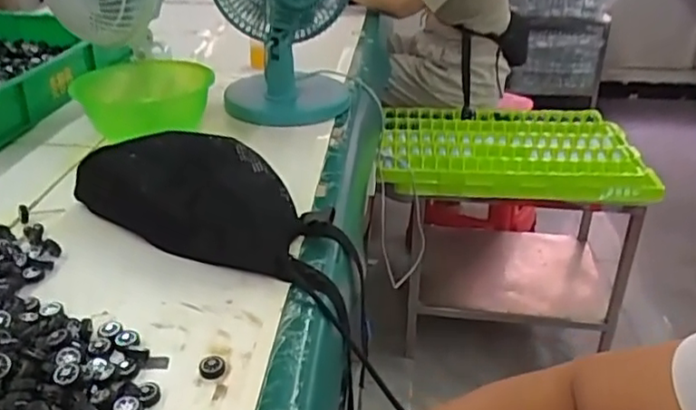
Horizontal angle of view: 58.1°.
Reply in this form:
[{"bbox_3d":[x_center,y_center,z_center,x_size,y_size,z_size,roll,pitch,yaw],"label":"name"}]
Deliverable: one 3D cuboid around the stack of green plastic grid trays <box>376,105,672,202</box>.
[{"bbox_3d":[0.384,-0.148,1.580,0.653,0.076,0.460,-1,29,-3],"label":"stack of green plastic grid trays"}]

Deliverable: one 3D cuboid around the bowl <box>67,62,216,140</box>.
[{"bbox_3d":[-0.283,-0.157,0.905,0.164,0.068,0.147,0,29,-4],"label":"bowl"}]

